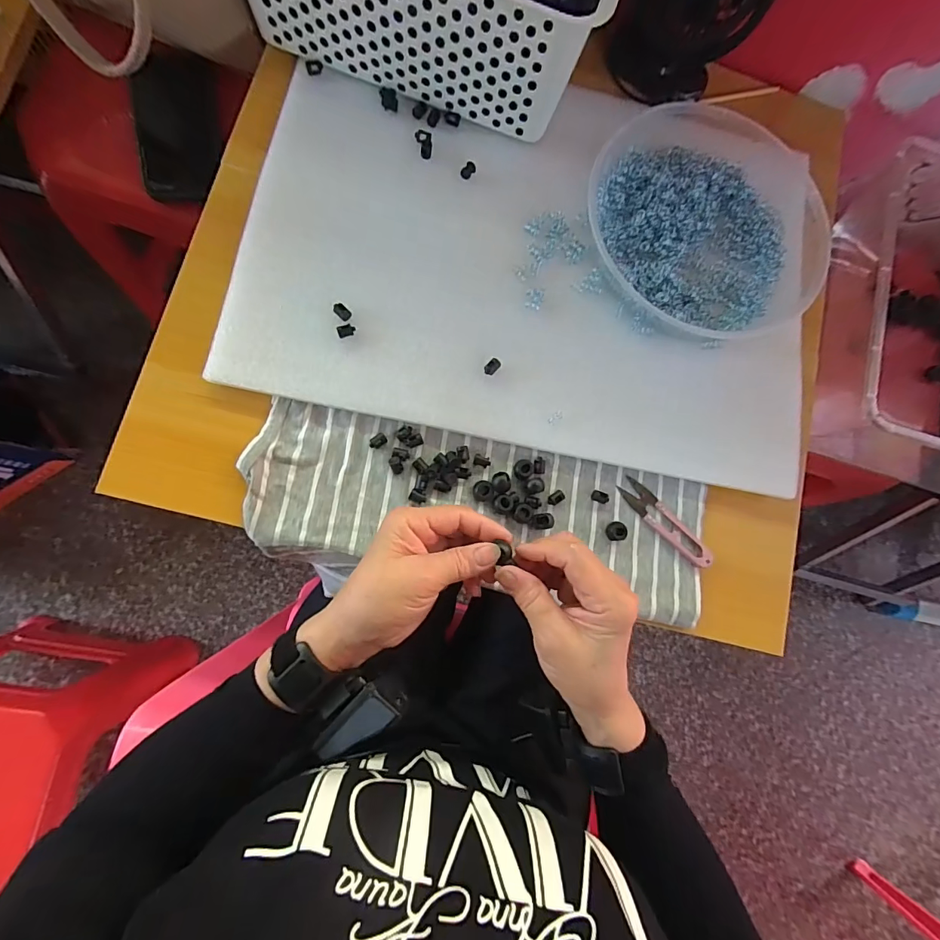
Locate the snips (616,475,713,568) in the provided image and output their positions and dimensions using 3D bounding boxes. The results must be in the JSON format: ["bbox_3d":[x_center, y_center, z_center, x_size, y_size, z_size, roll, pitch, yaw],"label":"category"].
[{"bbox_3d":[0.175,0.047,0.393,0.023,0.006,0.101,-44,87,-10],"label":"snips"}]

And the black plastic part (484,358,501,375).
[{"bbox_3d":[0.019,-0.088,0.379,0.009,0.010,0.014,42,79,-1],"label":"black plastic part"}]

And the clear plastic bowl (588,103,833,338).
[{"bbox_3d":[0.225,-0.237,0.414,0.230,0.029,0.231,2,81,-11],"label":"clear plastic bowl"}]

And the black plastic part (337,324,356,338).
[{"bbox_3d":[-0.101,-0.114,0.362,0.014,0.005,0.010,-21,86,-10],"label":"black plastic part"}]

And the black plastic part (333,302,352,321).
[{"bbox_3d":[-0.105,-0.130,0.363,0.015,0.004,0.009,42,79,-1],"label":"black plastic part"}]

